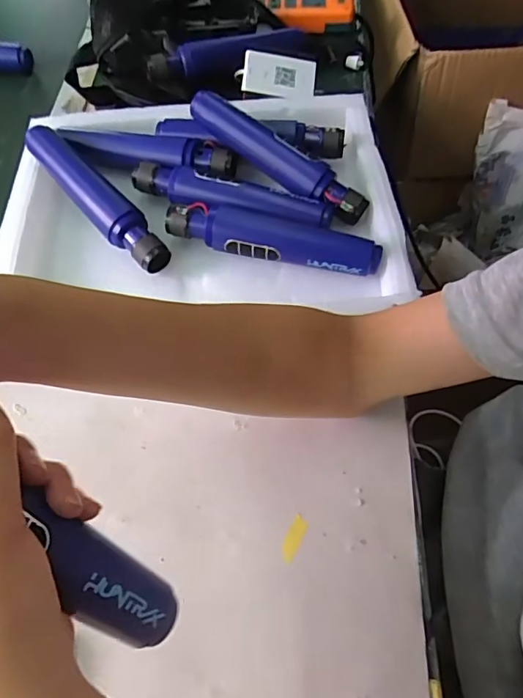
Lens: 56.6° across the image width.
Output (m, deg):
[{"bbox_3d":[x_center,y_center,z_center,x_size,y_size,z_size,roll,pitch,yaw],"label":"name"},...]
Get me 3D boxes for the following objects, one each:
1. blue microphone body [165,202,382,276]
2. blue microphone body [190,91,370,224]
[{"bbox_3d":[0.008,-0.098,0.425,0.187,0.032,0.030,12,60,9],"label":"blue microphone body"},{"bbox_3d":[0.014,-0.178,0.453,0.187,0.028,0.029,35,66,3],"label":"blue microphone body"}]

